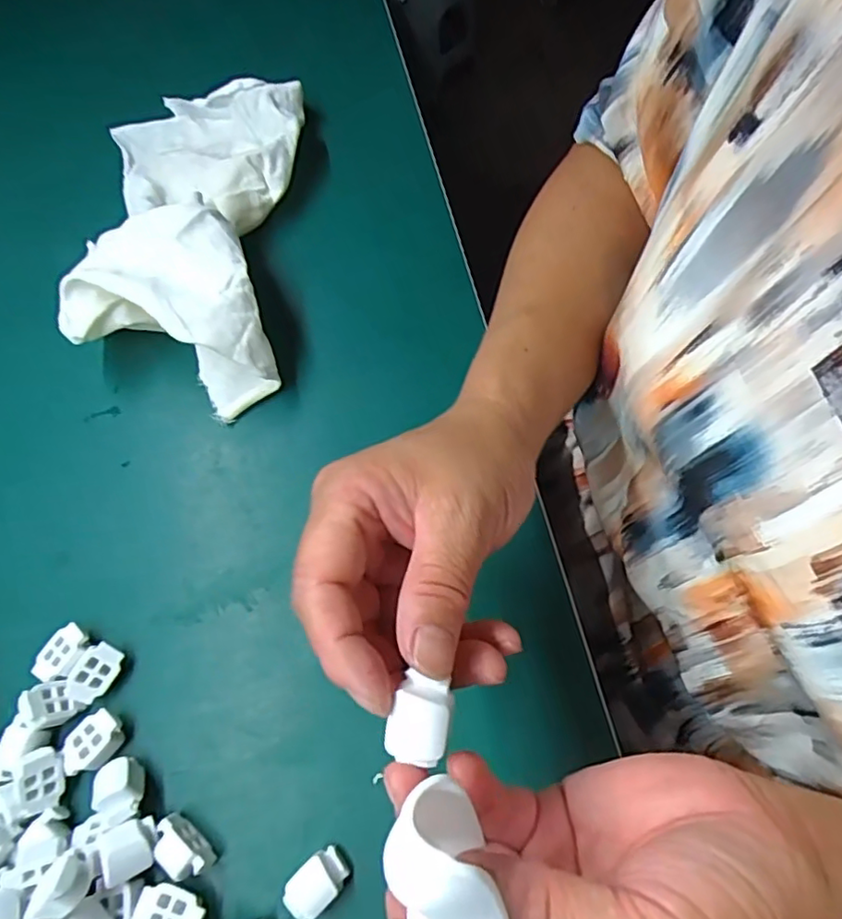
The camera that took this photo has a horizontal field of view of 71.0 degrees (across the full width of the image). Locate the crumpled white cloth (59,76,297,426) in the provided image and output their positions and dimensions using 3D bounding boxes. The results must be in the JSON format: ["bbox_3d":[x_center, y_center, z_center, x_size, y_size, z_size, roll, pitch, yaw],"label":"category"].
[{"bbox_3d":[-0.147,-0.158,0.382,0.130,0.055,0.268,-5,67,1],"label":"crumpled white cloth"}]

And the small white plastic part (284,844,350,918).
[{"bbox_3d":[-0.045,0.180,0.250,0.026,0.010,0.018,-43,71,-14],"label":"small white plastic part"}]

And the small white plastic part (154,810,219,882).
[{"bbox_3d":[-0.105,0.169,0.256,0.015,0.014,0.027,-43,71,-14],"label":"small white plastic part"}]

